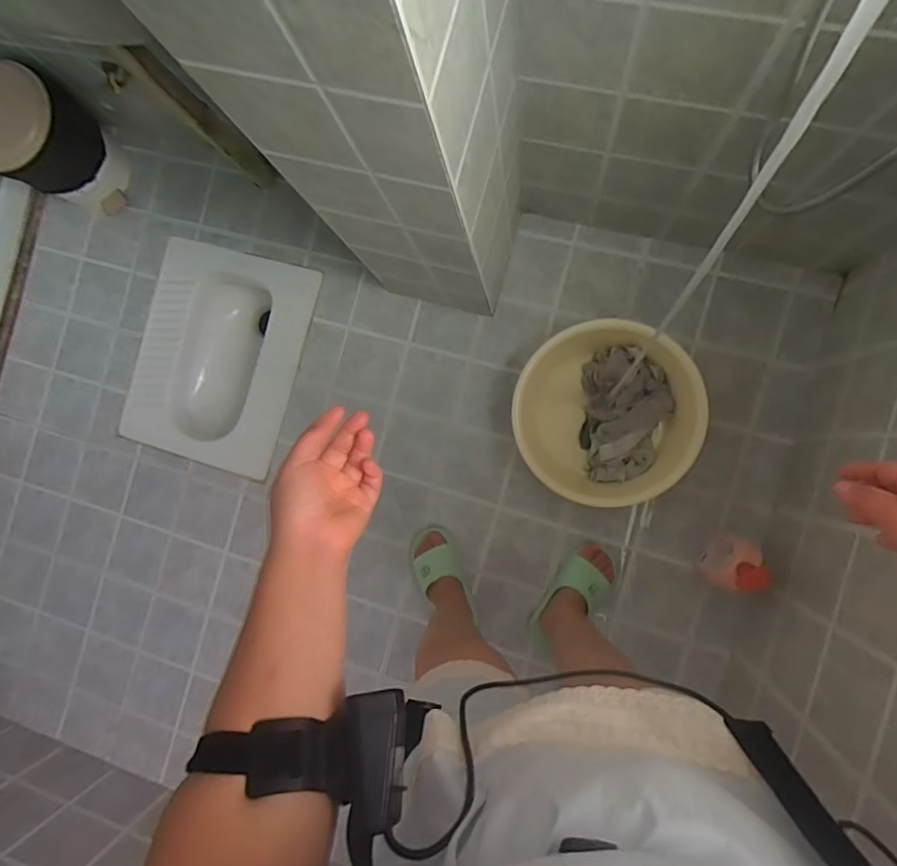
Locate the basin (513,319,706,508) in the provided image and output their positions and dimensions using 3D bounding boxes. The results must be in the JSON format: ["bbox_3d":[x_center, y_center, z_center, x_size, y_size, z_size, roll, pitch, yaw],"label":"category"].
[{"bbox_3d":[0.313,-0.034,1.059,0.334,0.128,0.358,0,87,9],"label":"basin"}]

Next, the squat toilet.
[{"bbox_3d":[-0.553,-0.186,1.354,0.418,0.179,0.528,15,92,9],"label":"squat toilet"}]

